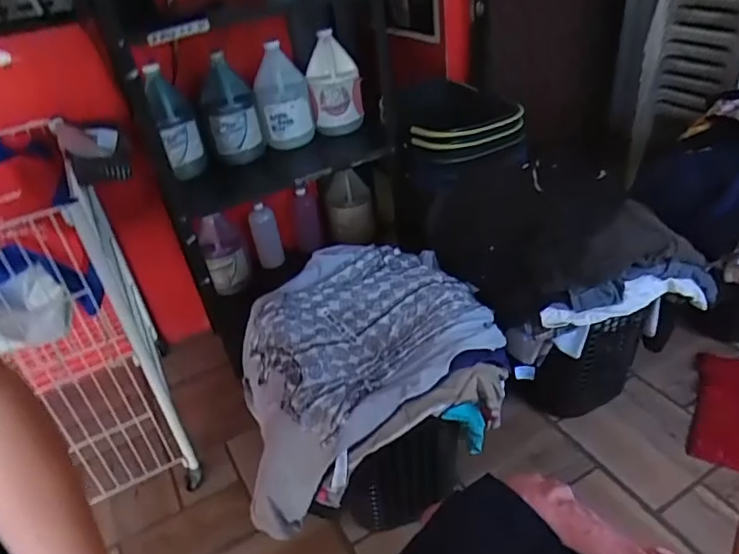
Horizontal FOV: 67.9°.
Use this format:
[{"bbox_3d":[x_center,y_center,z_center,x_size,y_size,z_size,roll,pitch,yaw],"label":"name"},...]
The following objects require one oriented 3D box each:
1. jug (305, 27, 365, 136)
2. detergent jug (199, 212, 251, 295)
[{"bbox_3d":[-0.095,-0.529,1.499,0.142,0.267,0.150,-7,35,0],"label":"jug"},{"bbox_3d":[-0.424,-0.077,1.597,0.114,0.278,0.102,-15,35,-10],"label":"detergent jug"}]

